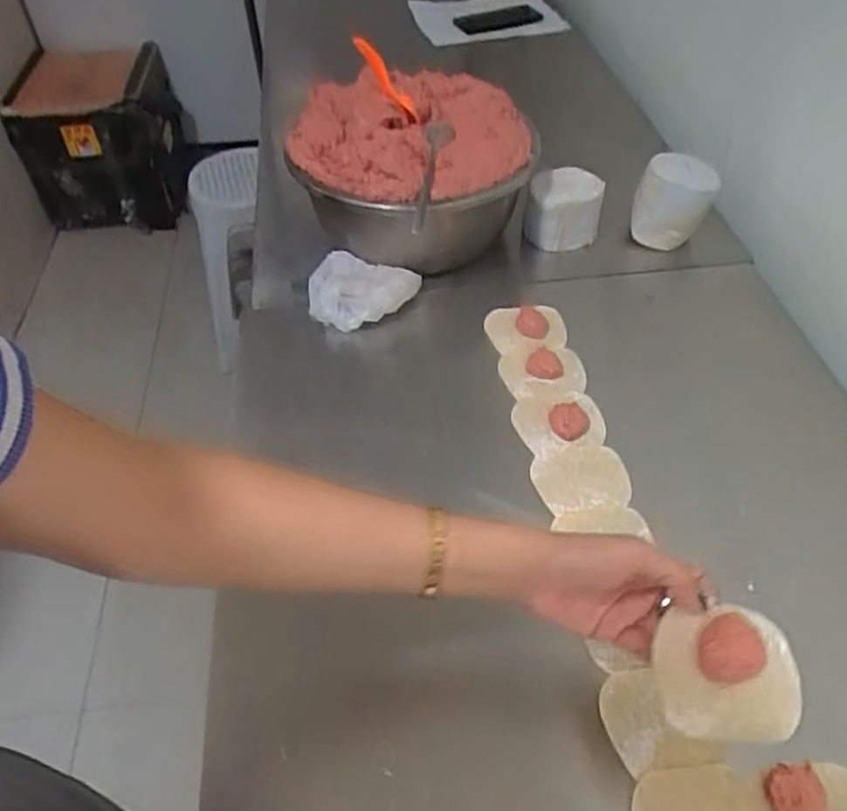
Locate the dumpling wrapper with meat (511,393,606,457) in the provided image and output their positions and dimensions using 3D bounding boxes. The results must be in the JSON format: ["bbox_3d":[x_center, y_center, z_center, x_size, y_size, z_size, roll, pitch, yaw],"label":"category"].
[{"bbox_3d":[0.130,0.015,0.672,0.086,0.014,0.072,-5,49,-1],"label":"dumpling wrapper with meat"}]

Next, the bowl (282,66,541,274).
[{"bbox_3d":[-0.015,-0.268,0.829,0.267,0.175,0.267,-2,49,2],"label":"bowl"}]

